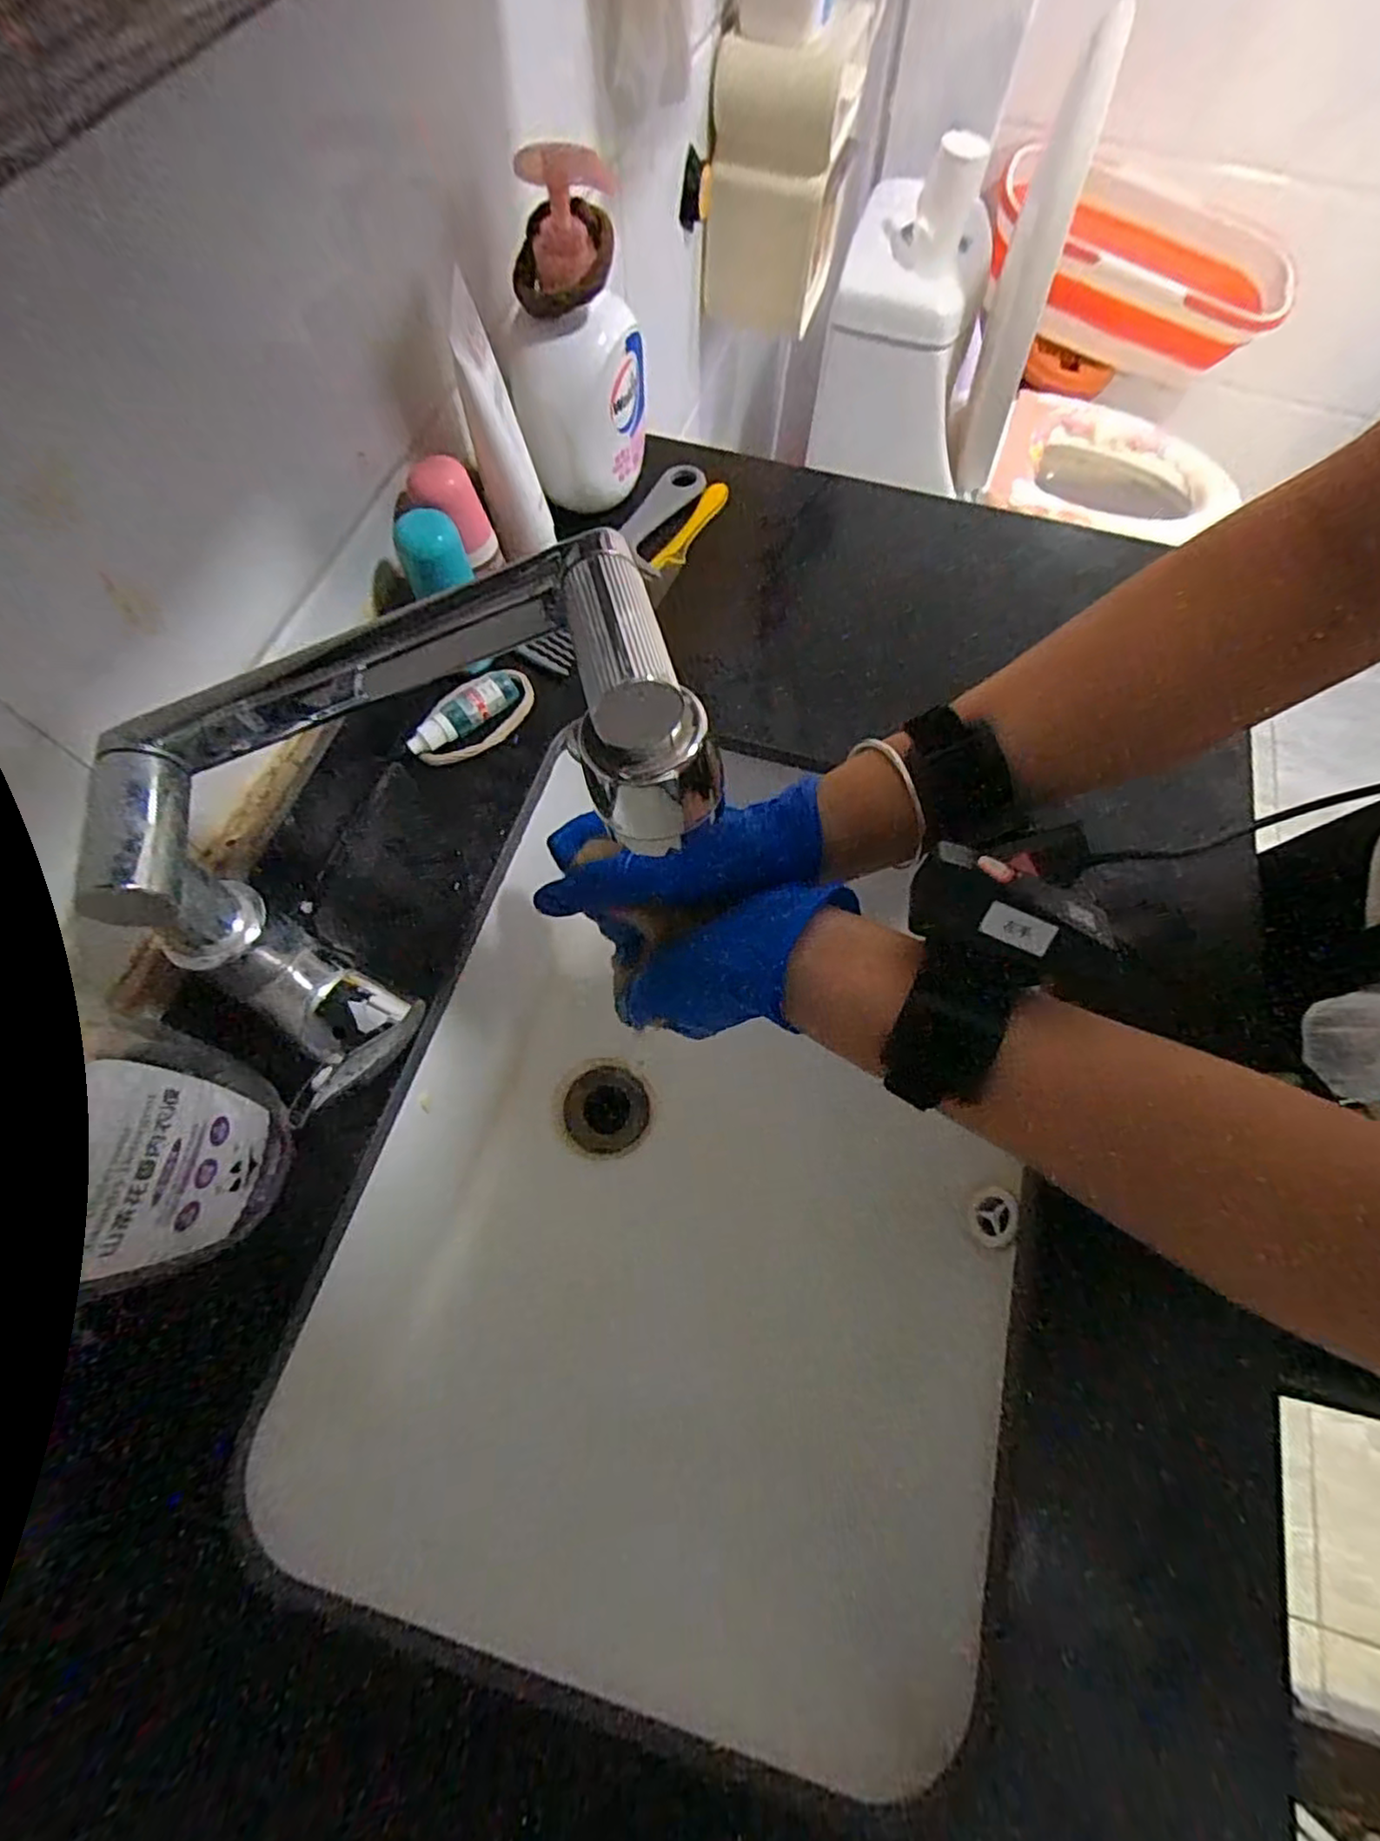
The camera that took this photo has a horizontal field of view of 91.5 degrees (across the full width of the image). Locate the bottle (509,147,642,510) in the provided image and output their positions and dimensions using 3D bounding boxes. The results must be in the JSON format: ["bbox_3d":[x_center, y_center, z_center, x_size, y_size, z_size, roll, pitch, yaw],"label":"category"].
[{"bbox_3d":[-0.067,-0.350,0.411,0.076,0.154,0.087,1,68,-2],"label":"bottle"}]

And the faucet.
[{"bbox_3d":[-0.102,-0.030,0.247,0.212,0.148,0.104,-13,69,-7],"label":"faucet"}]

